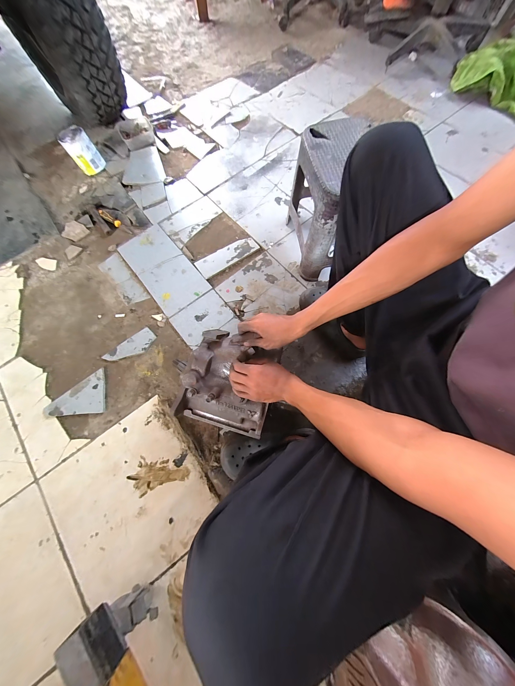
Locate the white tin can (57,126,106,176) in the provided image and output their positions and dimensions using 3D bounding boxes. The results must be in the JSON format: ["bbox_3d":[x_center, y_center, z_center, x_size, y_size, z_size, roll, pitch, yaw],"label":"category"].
[{"bbox_3d":[-0.767,-0.842,0.973,0.113,0.129,0.109,-38,75,-9],"label":"white tin can"}]

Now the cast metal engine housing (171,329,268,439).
[{"bbox_3d":[-0.073,0.083,0.521,0.212,0.087,0.220,14,74,6],"label":"cast metal engine housing"}]

